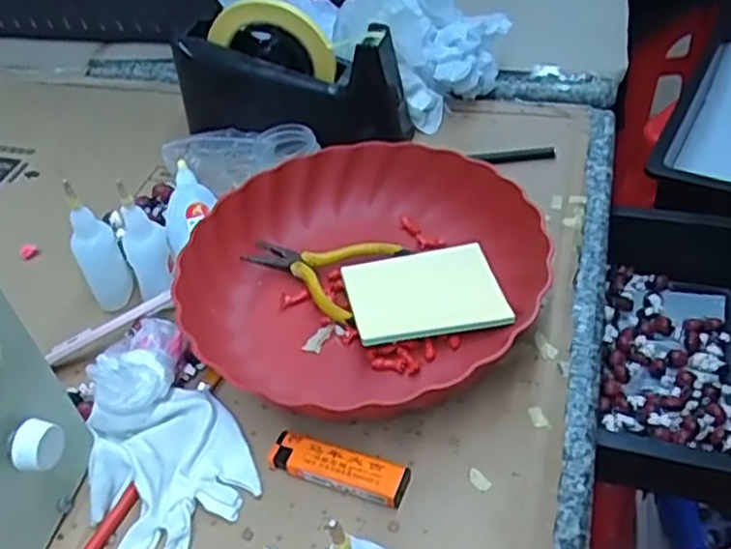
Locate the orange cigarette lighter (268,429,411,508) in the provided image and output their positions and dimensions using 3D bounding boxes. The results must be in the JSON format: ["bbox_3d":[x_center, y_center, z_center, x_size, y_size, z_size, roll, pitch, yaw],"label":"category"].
[{"bbox_3d":[-0.015,0.108,0.420,0.080,0.014,0.023,14,48,16],"label":"orange cigarette lighter"}]

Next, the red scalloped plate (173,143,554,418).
[{"bbox_3d":[-0.010,-0.012,0.510,0.231,0.046,0.214,-1,46,1],"label":"red scalloped plate"}]

